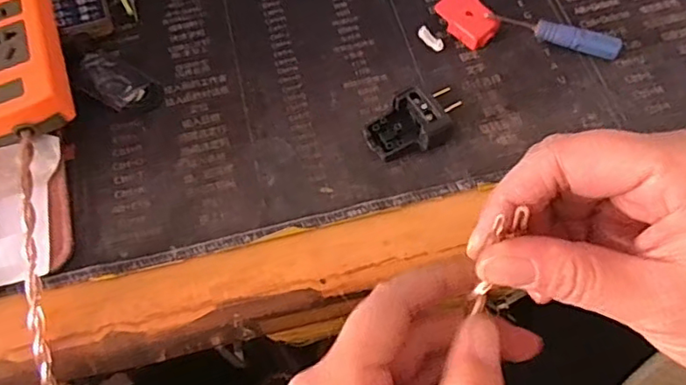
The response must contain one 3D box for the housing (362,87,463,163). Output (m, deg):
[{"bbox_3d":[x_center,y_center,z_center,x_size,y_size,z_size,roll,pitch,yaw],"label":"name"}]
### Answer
[{"bbox_3d":[0.041,-0.041,0.356,0.055,0.022,0.036,-20,63,-8],"label":"housing"}]

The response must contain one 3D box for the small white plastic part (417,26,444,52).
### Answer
[{"bbox_3d":[0.059,-0.105,0.395,0.009,0.004,0.022,-39,67,-16],"label":"small white plastic part"}]

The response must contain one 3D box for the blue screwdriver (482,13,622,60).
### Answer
[{"bbox_3d":[0.138,-0.104,0.386,0.087,0.017,0.011,15,64,10],"label":"blue screwdriver"}]

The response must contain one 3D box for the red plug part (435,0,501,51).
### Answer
[{"bbox_3d":[0.084,-0.118,0.398,0.028,0.014,0.041,-34,66,-14],"label":"red plug part"}]

